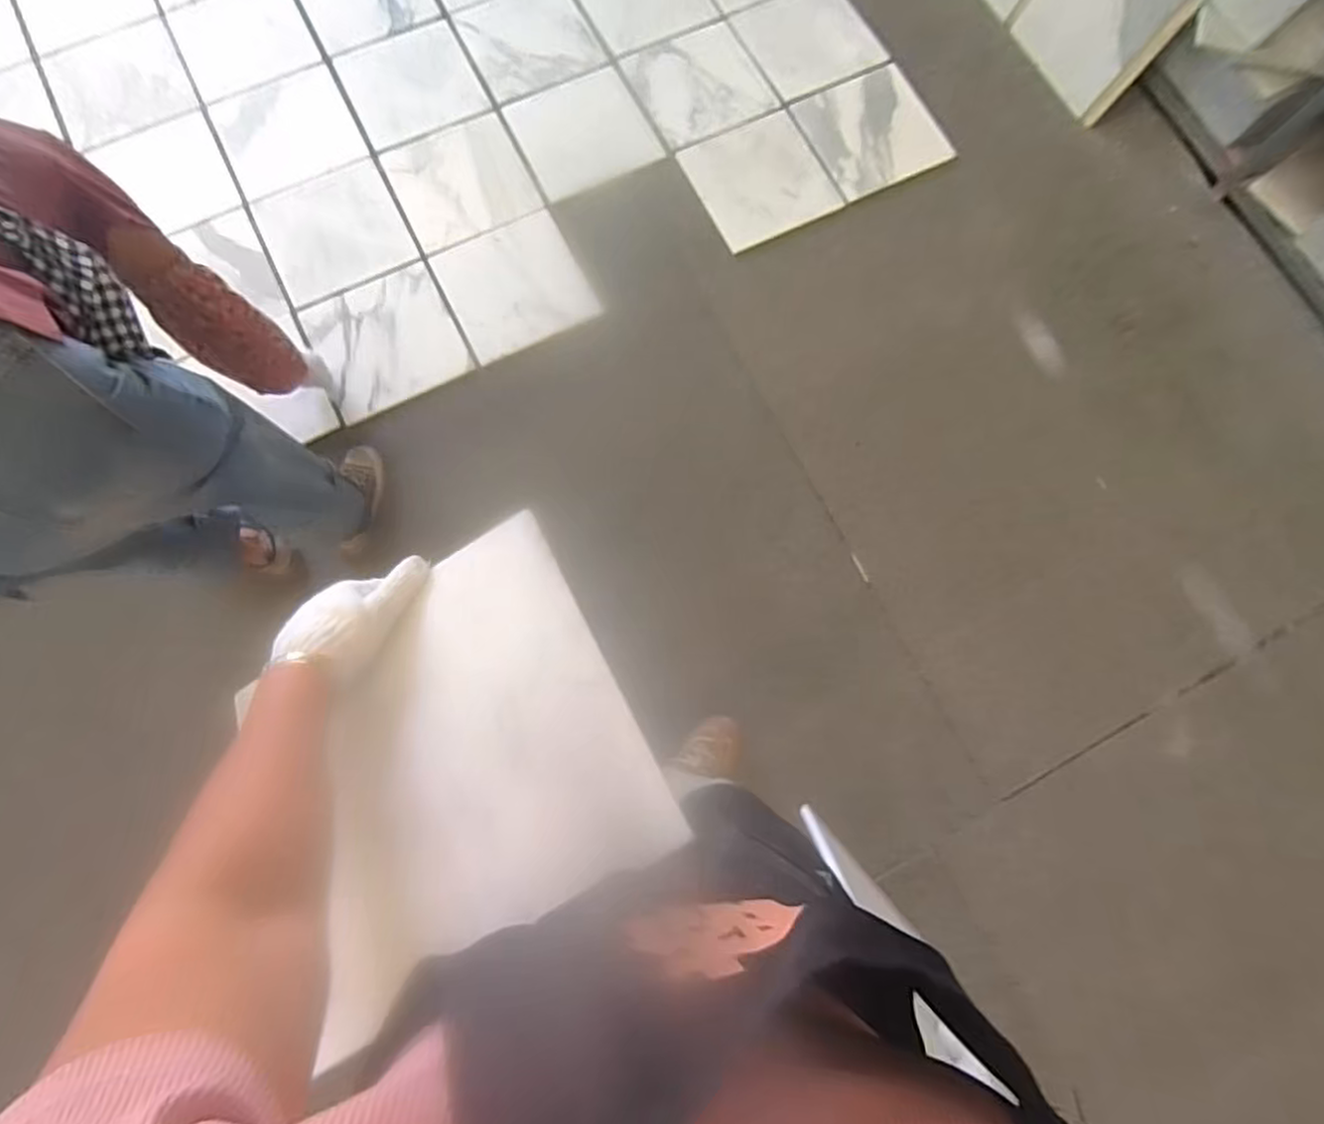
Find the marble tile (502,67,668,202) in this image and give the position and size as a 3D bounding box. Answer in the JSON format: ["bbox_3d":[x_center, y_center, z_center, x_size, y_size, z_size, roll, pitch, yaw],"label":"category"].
[{"bbox_3d":[-0.173,-0.937,1.423,0.263,0.015,0.248,-27,85,-3],"label":"marble tile"}]

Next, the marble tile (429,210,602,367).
[{"bbox_3d":[-0.305,-0.582,1.370,0.277,0.014,0.254,-27,84,-8],"label":"marble tile"}]

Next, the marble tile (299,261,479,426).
[{"bbox_3d":[-0.551,-0.446,1.311,0.268,0.016,0.245,-28,84,-8],"label":"marble tile"}]

